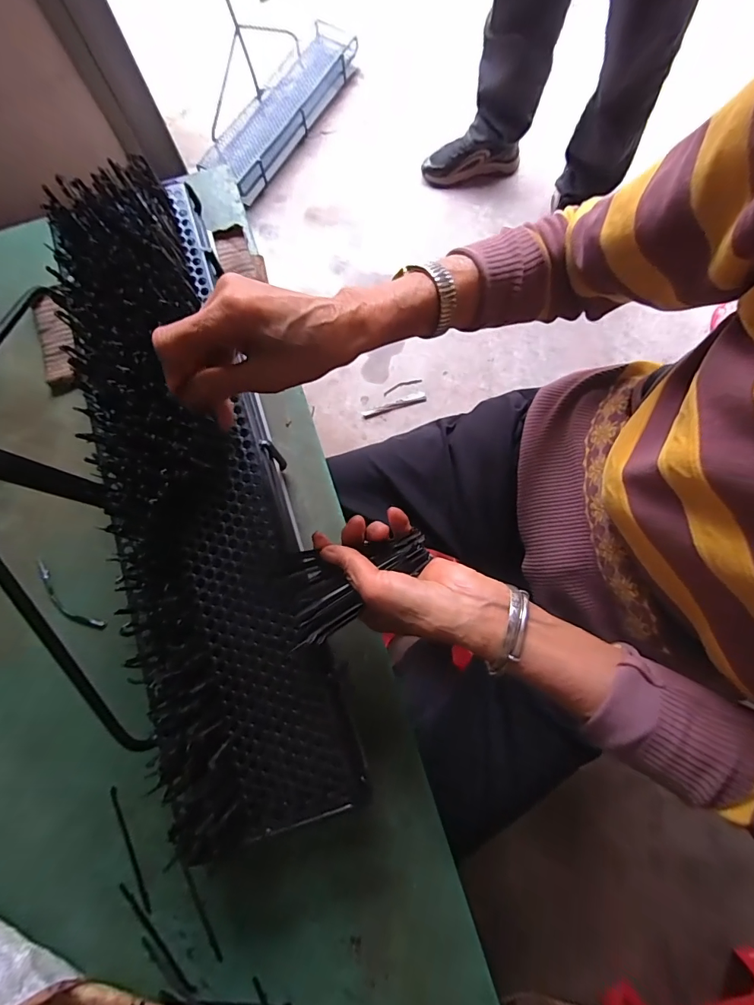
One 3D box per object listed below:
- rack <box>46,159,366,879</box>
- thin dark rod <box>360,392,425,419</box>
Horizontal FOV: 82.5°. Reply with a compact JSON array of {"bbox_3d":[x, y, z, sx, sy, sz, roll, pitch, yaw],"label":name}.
[{"bbox_3d":[-0.160,-0.025,0.369,0.141,0.066,0.583,-17,83,-3],"label":"rack"},{"bbox_3d":[0.044,-0.249,1.110,0.172,0.012,0.027,-21,79,-4],"label":"thin dark rod"}]

